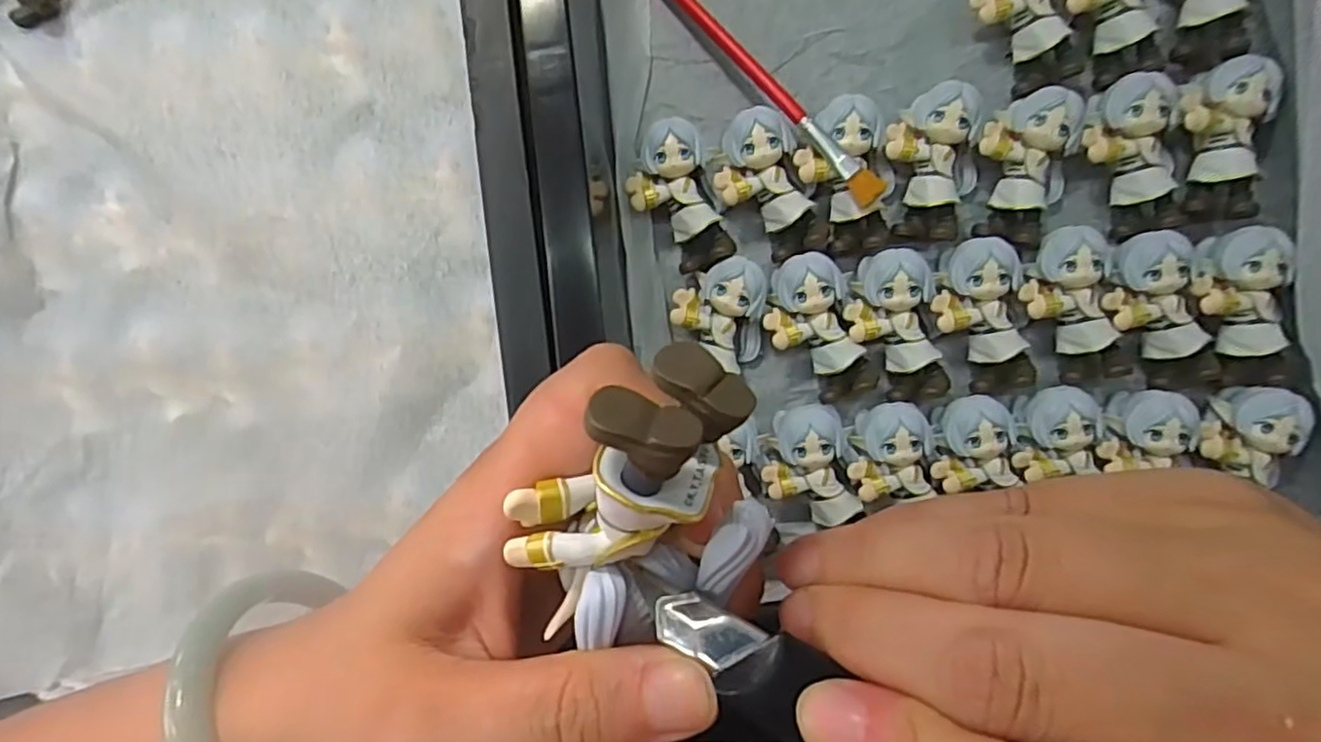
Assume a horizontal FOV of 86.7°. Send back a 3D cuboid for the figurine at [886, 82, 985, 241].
[{"bbox_3d":[0.114,-0.085,0.290,0.037,0.025,0.059,-11,90,5],"label":"figurine"}]

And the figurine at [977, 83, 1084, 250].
[{"bbox_3d":[0.151,-0.082,0.285,0.038,0.023,0.060,-2,91,5],"label":"figurine"}]

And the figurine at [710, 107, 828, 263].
[{"bbox_3d":[0.044,-0.077,0.296,0.036,0.025,0.060,-20,89,5],"label":"figurine"}]

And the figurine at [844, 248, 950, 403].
[{"bbox_3d":[0.098,-0.018,0.293,0.035,0.022,0.063,-19,102,5],"label":"figurine"}]

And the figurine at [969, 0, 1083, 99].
[{"bbox_3d":[0.148,-0.147,0.288,0.034,0.025,0.060,-25,102,5],"label":"figurine"}]

